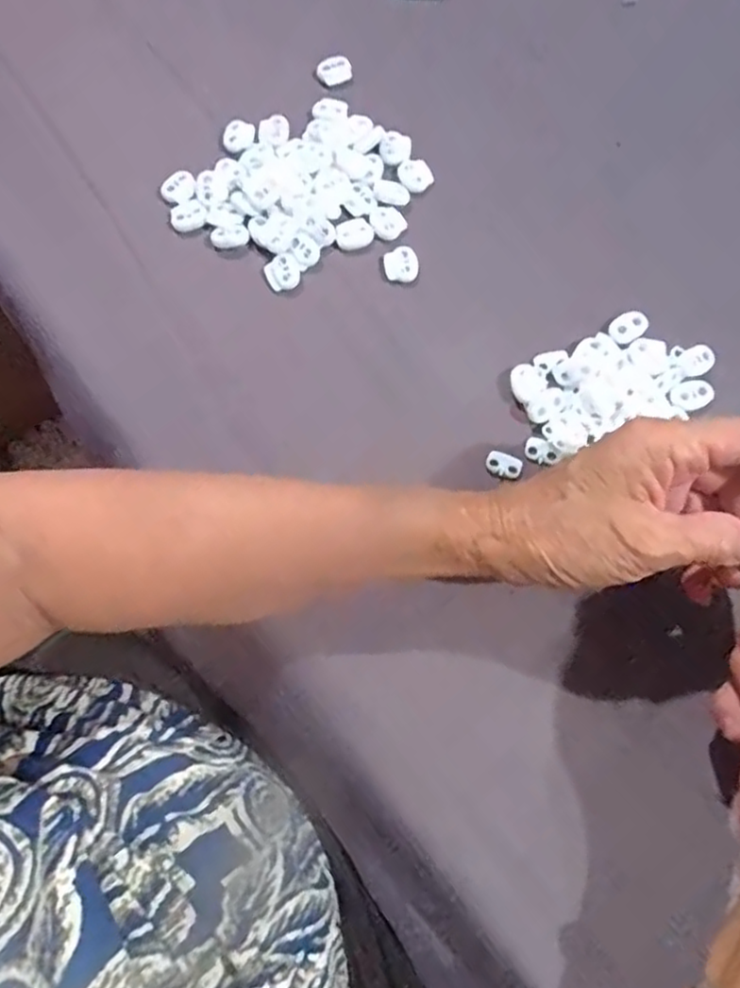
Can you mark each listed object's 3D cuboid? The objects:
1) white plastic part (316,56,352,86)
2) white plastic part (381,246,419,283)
[{"bbox_3d":[-0.023,-0.276,0.428,0.023,0.016,0.008,-8,73,-1],"label":"white plastic part"},{"bbox_3d":[0.018,-0.133,0.380,0.020,0.008,0.018,-9,73,-2],"label":"white plastic part"}]

